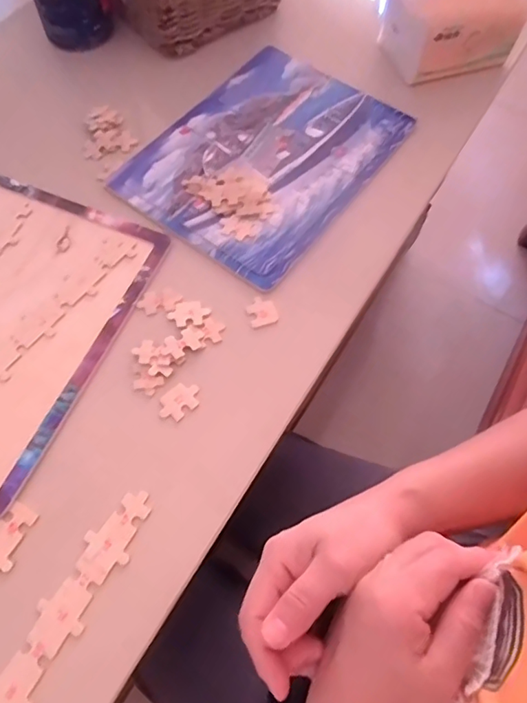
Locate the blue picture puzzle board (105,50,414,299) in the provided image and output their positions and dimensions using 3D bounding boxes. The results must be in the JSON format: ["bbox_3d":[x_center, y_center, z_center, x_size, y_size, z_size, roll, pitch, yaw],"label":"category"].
[{"bbox_3d":[0.002,-0.222,0.565,0.217,0.011,0.288,34,68,13],"label":"blue picture puzzle board"}]

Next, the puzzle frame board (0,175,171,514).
[{"bbox_3d":[-0.250,-0.031,0.471,0.217,0.004,0.290,21,66,8],"label":"puzzle frame board"}]

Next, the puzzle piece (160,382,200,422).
[{"bbox_3d":[-0.073,0.043,0.445,0.039,0.004,0.025,-40,72,-18],"label":"puzzle piece"}]

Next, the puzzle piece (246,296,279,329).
[{"bbox_3d":[-0.002,-0.038,0.485,0.026,0.004,0.031,-15,67,-9],"label":"puzzle piece"}]

